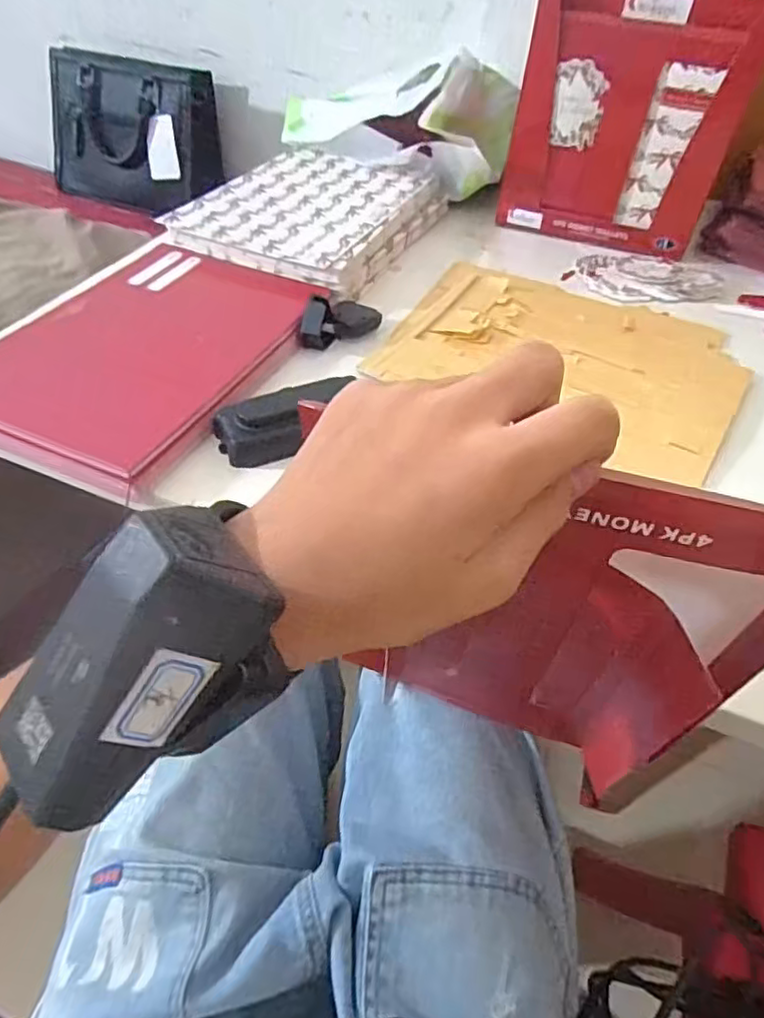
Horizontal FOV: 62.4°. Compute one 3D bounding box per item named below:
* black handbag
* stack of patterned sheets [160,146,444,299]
[{"bbox_3d":[-0.391,-0.583,0.986,0.273,0.191,0.100,16,46,10],"label":"black handbag"},{"bbox_3d":[-0.064,-0.302,0.638,0.190,0.035,0.254,20,47,13],"label":"stack of patterned sheets"}]

